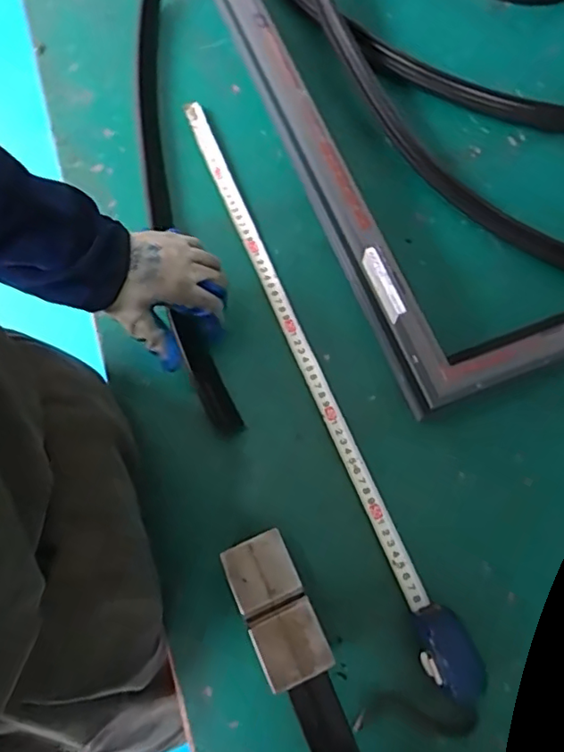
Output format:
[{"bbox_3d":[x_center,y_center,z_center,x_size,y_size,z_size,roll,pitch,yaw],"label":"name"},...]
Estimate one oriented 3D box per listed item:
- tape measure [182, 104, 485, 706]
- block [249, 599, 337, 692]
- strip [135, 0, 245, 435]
[{"bbox_3d":[0.022,-0.034,0.537,0.033,0.068,0.631,-21,72,-6],"label":"tape measure"},{"bbox_3d":[0.007,0.198,0.415,0.049,0.007,0.050,-24,72,-9],"label":"block"},{"bbox_3d":[-0.118,-0.210,0.628,0.057,0.040,0.563,-13,69,-4],"label":"strip"}]

